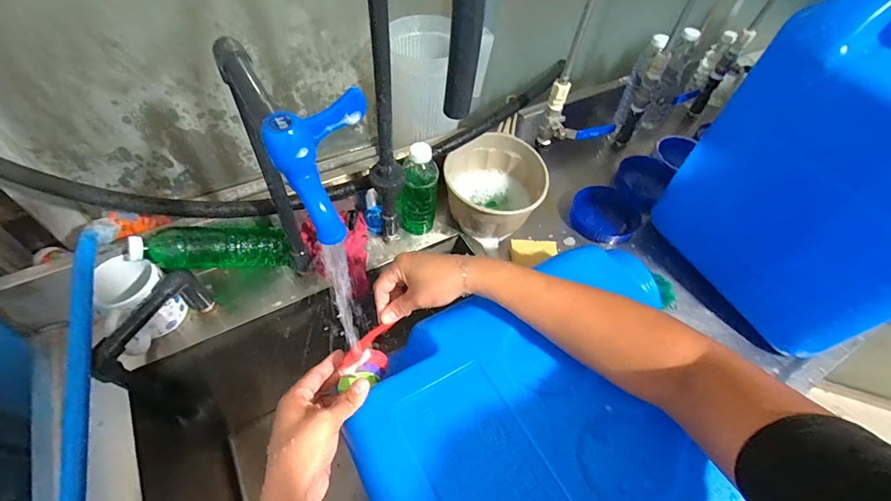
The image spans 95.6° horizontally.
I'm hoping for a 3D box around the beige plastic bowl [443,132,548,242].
[{"bbox_3d":[0.079,-0.101,0.696,0.159,0.114,0.171,2,52,-3],"label":"beige plastic bowl"}]

